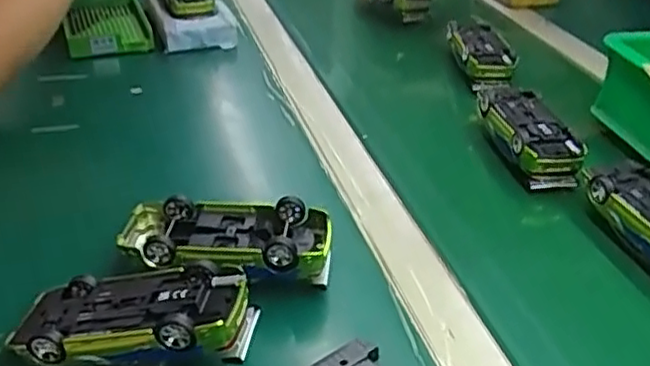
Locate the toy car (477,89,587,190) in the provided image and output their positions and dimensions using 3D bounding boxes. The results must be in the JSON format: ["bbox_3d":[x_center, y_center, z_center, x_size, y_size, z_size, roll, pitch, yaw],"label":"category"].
[{"bbox_3d":[0.173,-0.042,0.586,0.050,0.038,0.115,-3,33,-10],"label":"toy car"}]

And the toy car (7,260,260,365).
[{"bbox_3d":[-0.104,0.075,0.376,0.128,0.034,0.050,-5,30,14],"label":"toy car"}]

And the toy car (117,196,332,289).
[{"bbox_3d":[-0.063,0.040,0.444,0.132,0.035,0.062,1,32,-2],"label":"toy car"}]

